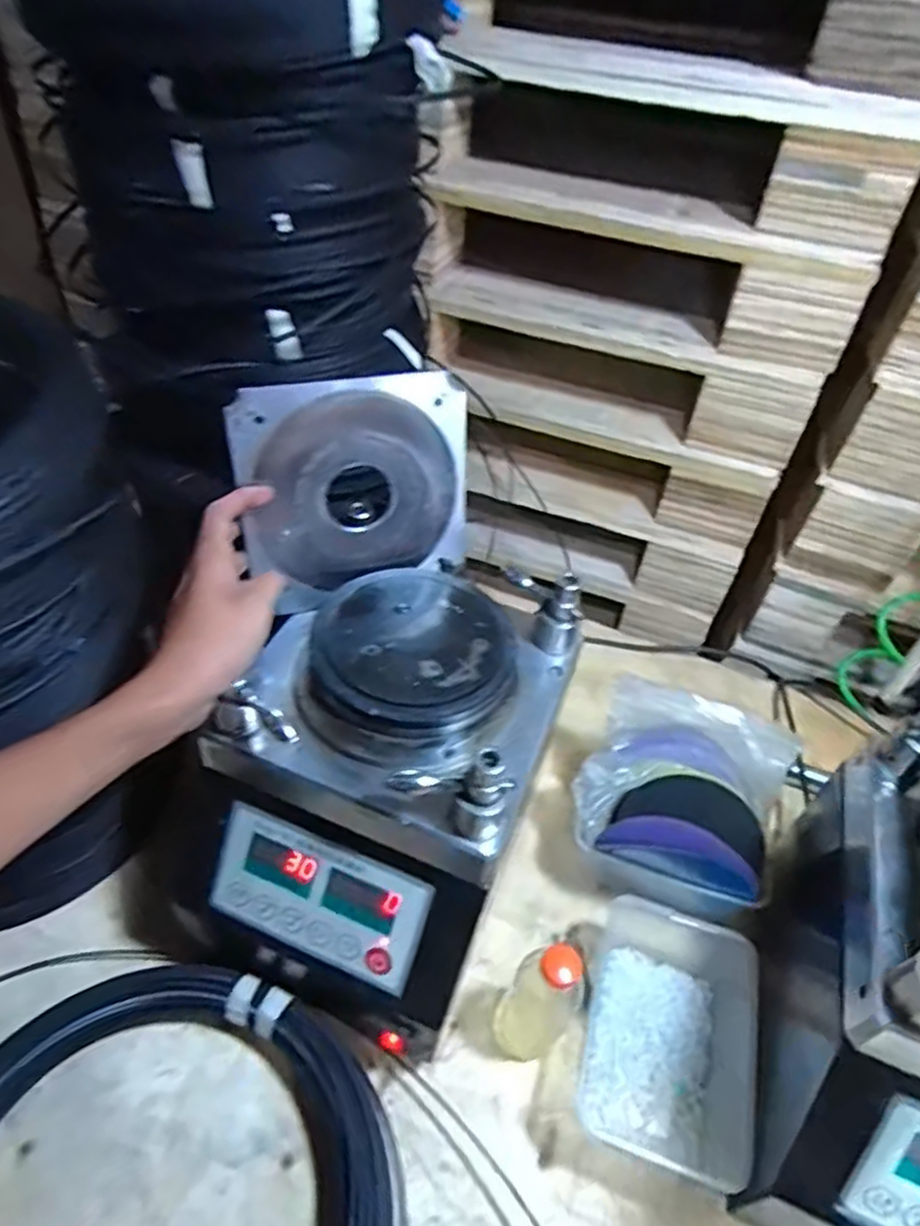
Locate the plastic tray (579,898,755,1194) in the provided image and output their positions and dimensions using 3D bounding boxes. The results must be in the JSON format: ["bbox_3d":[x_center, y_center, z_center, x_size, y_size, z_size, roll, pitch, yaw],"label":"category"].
[{"bbox_3d":[0.168,0.328,0.565,0.132,0.051,0.175,12,44,6],"label":"plastic tray"}]

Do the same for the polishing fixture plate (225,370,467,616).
[{"bbox_3d":[-0.075,-0.092,0.539,0.170,0.161,0.022,-13,35,-18],"label":"polishing fixture plate"}]

